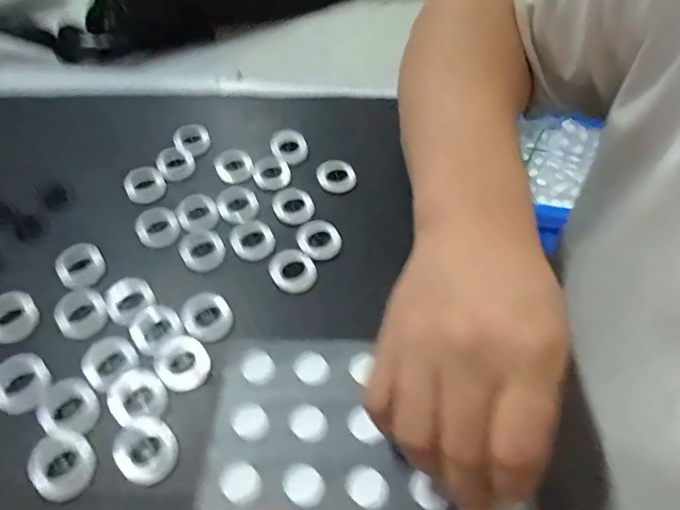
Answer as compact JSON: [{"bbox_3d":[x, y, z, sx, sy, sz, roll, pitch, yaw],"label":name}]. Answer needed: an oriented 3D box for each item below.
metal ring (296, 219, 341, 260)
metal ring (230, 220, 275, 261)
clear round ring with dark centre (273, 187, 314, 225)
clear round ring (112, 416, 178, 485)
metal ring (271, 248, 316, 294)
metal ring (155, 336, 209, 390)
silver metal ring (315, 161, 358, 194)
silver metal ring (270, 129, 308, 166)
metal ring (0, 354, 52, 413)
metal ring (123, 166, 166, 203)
[{"bbox_3d":[-0.015,-0.012,0.327,0.027,0.004,0.031,-20,54,-12],"label":"metal ring"},{"bbox_3d":[-0.061,-0.011,0.331,0.028,0.005,0.033,-17,54,-10],"label":"metal ring"},{"bbox_3d":[-0.035,-0.037,0.349,0.027,0.005,0.035,-28,56,-17],"label":"clear round ring with dark centre"},{"bbox_3d":[-0.100,0.100,0.247,0.035,0.007,0.029,36,63,27],"label":"clear round ring"},{"bbox_3d":[-0.030,0.010,0.309,0.027,0.006,0.029,-2,53,2],"label":"metal ring"},{"bbox_3d":[-0.090,0.061,0.274,0.028,0.004,0.032,-27,56,-16],"label":"metal ring"},{"bbox_3d":[-0.003,-0.060,0.368,0.028,0.008,0.028,-2,53,2],"label":"silver metal ring"},{"bbox_3d":[-0.041,-0.085,0.387,0.028,0.013,0.034,-13,53,-6],"label":"silver metal ring"},{"bbox_3d":[-0.179,0.072,0.268,0.033,0.008,0.028,36,62,26],"label":"metal ring"},{"bbox_3d":[-0.149,-0.054,0.367,0.028,0.014,0.028,-2,53,2],"label":"metal ring"}]

